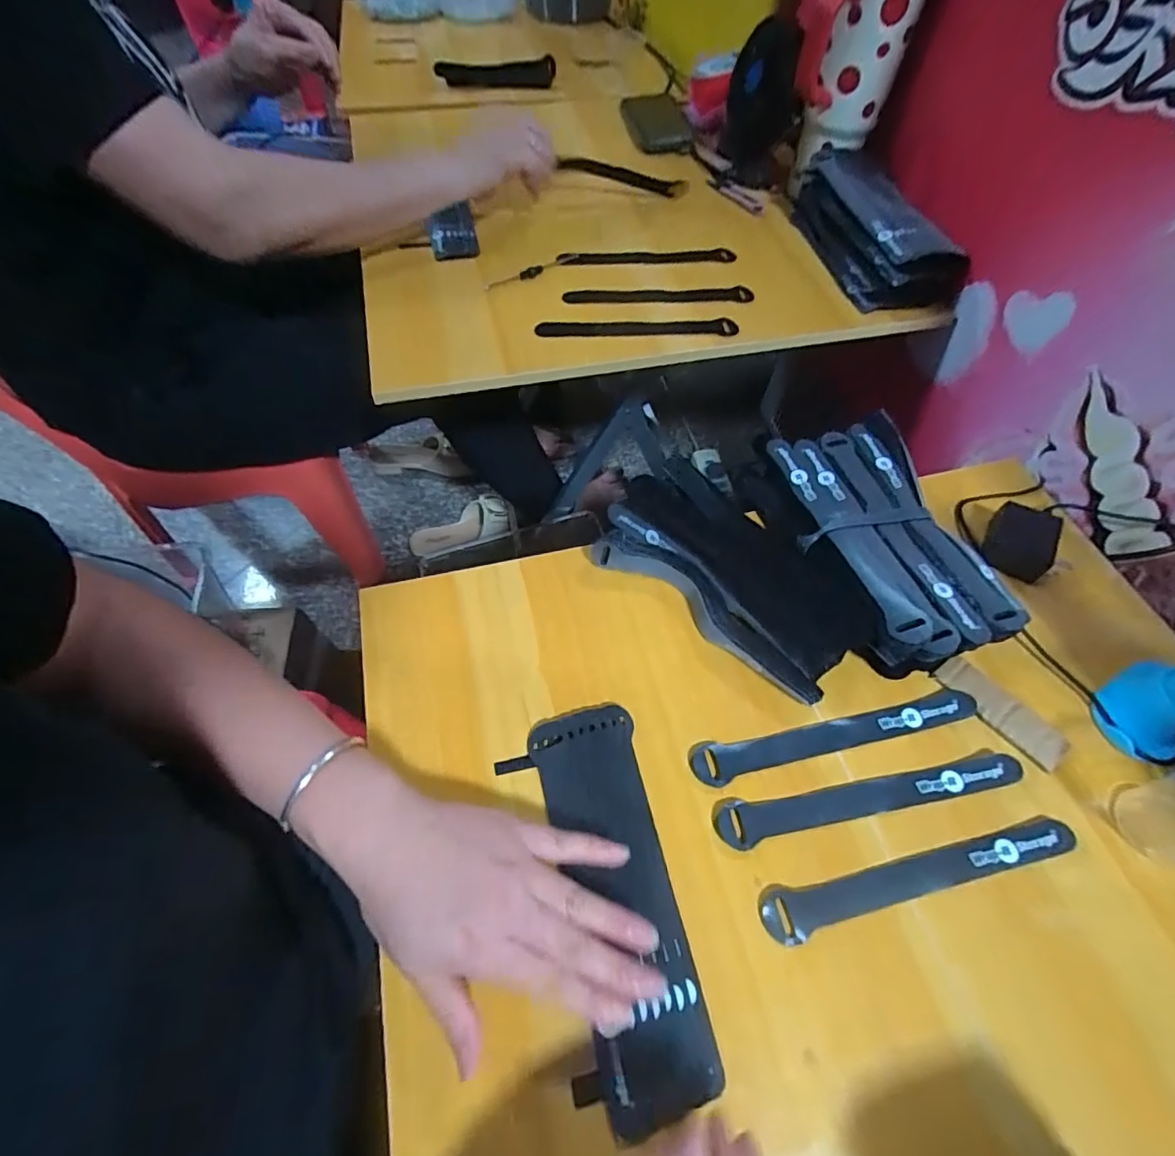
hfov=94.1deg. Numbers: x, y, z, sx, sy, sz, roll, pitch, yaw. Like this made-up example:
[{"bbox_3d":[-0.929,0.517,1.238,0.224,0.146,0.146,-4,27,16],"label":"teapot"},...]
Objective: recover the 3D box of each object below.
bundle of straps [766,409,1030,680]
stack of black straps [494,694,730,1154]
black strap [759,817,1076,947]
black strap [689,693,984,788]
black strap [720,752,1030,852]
[{"bbox_3d":[0.229,-0.034,0.426,0.127,0.040,0.210,-14,59,-10],"label":"bundle of straps"},{"bbox_3d":[0.010,0.177,0.313,0.078,0.016,0.205,-10,59,-10],"label":"stack of black straps"},{"bbox_3d":[0.200,0.175,0.324,0.205,0.005,0.024,-11,59,-8],"label":"black strap"},{"bbox_3d":[0.168,0.105,0.366,0.204,0.005,0.024,-11,59,-8],"label":"black strap"},{"bbox_3d":[0.177,0.136,0.343,0.199,0.006,0.025,-10,59,-7],"label":"black strap"}]

